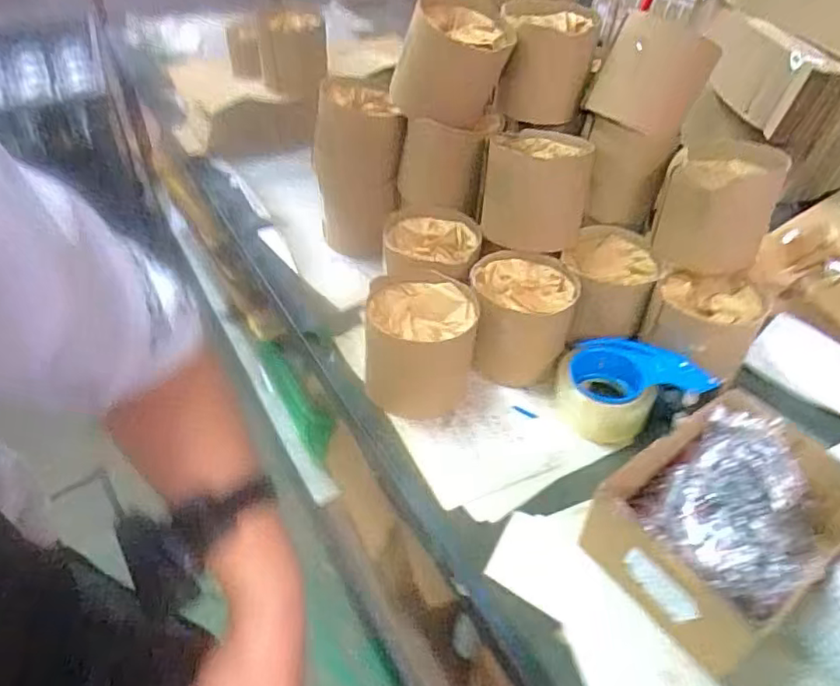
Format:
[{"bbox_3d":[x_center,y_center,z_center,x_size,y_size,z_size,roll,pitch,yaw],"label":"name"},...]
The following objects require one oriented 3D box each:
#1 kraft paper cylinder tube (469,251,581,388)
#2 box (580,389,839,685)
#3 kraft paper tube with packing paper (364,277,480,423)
[{"bbox_3d":[0.116,-0.025,0.712,0.121,0.105,0.122,3,42,2],"label":"kraft paper cylinder tube"},{"bbox_3d":[0.264,0.153,0.528,0.201,0.085,0.152,-26,49,-28],"label":"box"},{"bbox_3d":[0.002,0.008,0.668,0.119,0.112,0.134,2,42,0],"label":"kraft paper tube with packing paper"}]

